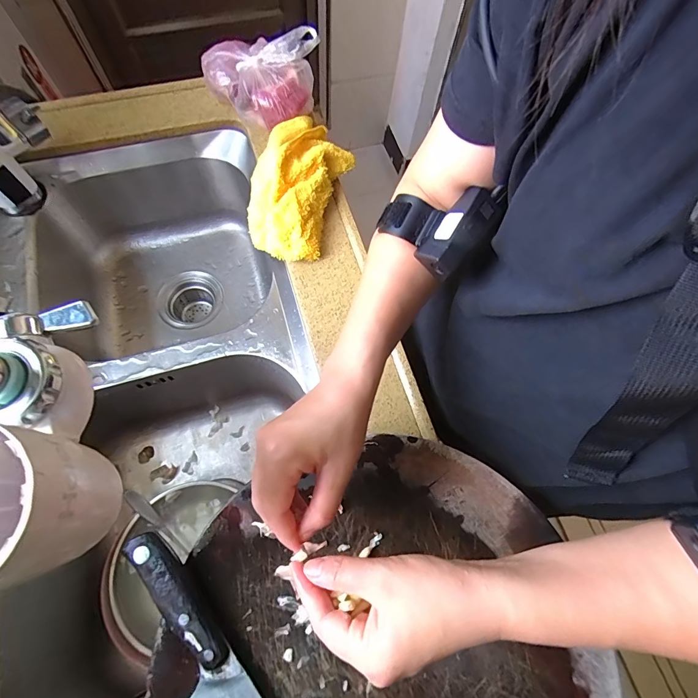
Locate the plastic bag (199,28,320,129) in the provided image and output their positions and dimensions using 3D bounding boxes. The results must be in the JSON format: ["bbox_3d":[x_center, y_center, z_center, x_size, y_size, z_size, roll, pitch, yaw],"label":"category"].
[{"bbox_3d":[-0.126,-0.376,0.515,0.154,0.068,0.100,13,68,2],"label":"plastic bag"}]

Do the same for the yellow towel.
[{"bbox_3d":[-0.066,-0.211,0.479,0.102,0.060,0.201,16,69,3],"label":"yellow towel"}]

